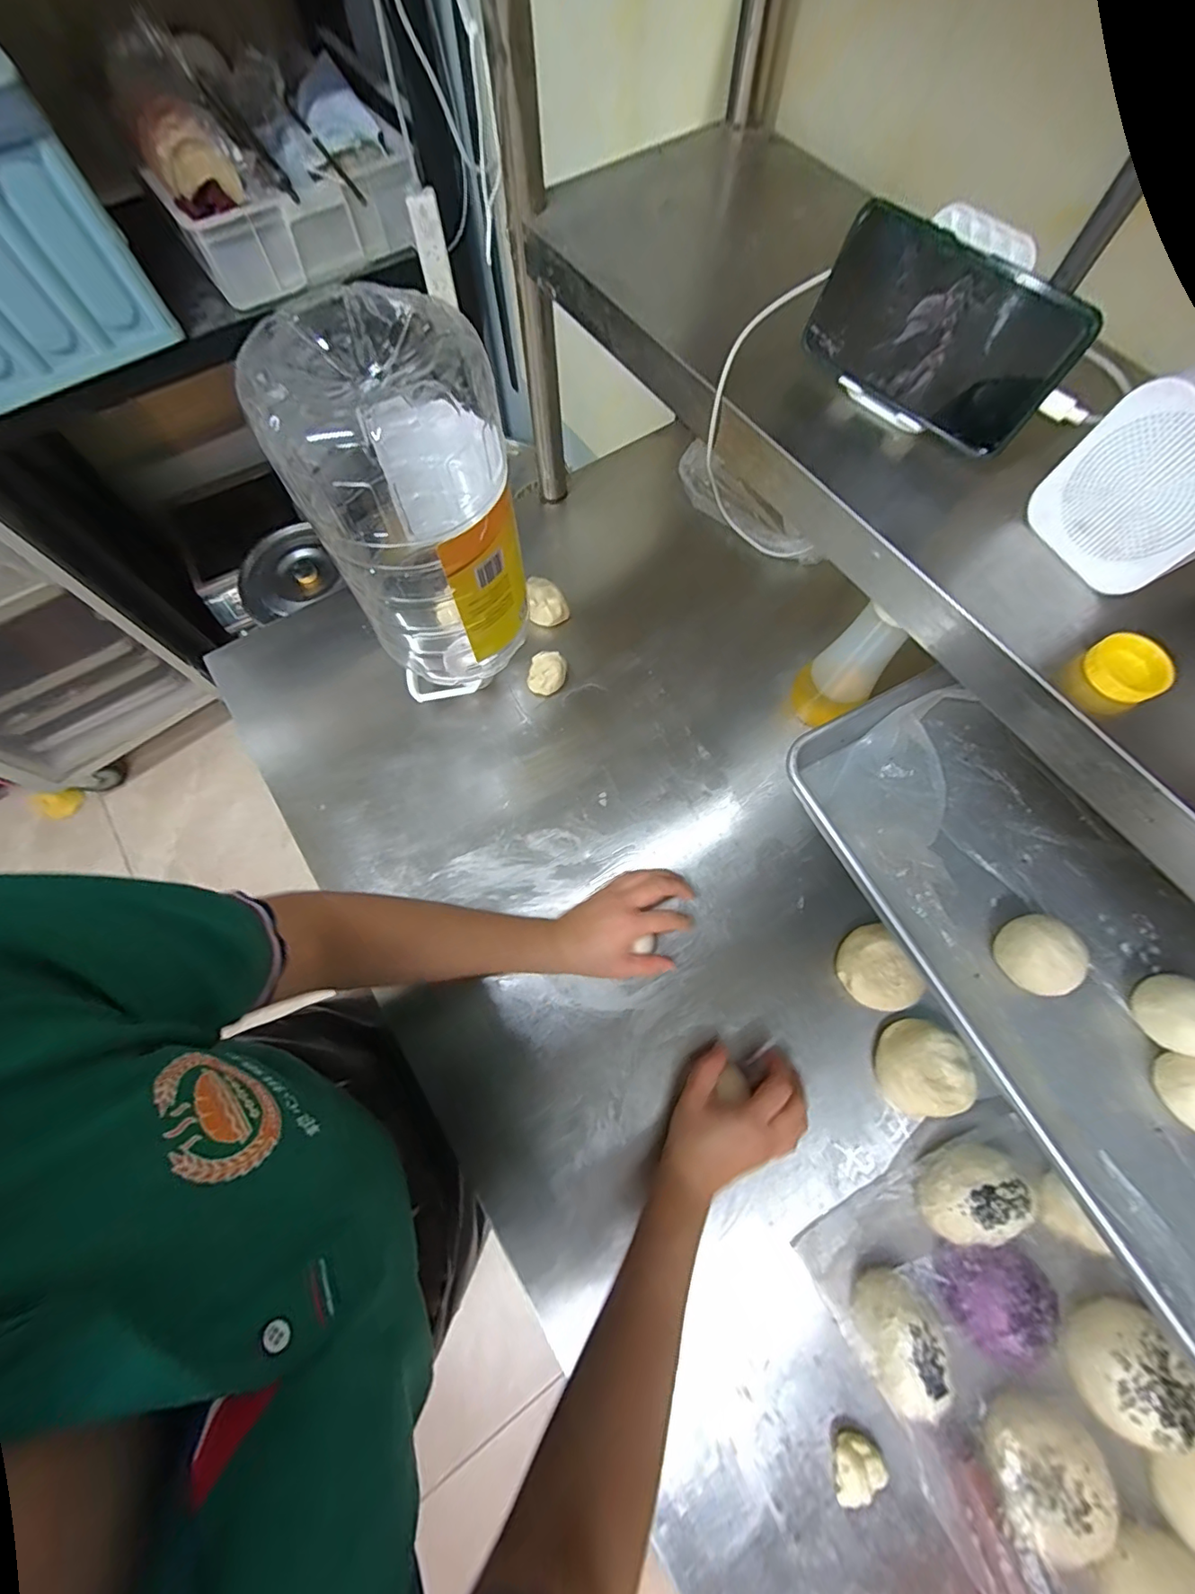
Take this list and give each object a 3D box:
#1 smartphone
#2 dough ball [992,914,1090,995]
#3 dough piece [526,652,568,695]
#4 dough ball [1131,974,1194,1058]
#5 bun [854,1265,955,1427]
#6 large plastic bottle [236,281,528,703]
[{"bbox_3d":[0.213,-0.295,0.329,0.159,0.074,0.005,43,57,12],"label":"smartphone"},{"bbox_3d":[0.328,0.119,0.387,0.051,0.039,0.055,0,71,0],"label":"dough ball"},{"bbox_3d":[-0.061,-0.148,0.622,0.043,0.034,0.042,0,70,1],"label":"dough piece"},{"bbox_3d":[0.413,0.156,0.370,0.041,0.045,0.052,2,71,0],"label":"dough ball"},{"bbox_3d":[0.235,0.426,0.402,0.053,0.038,0.073,-13,71,-4],"label":"bun"},{"bbox_3d":[-0.145,-0.213,0.455,0.154,0.313,0.161,-17,72,-6],"label":"large plastic bottle"}]

